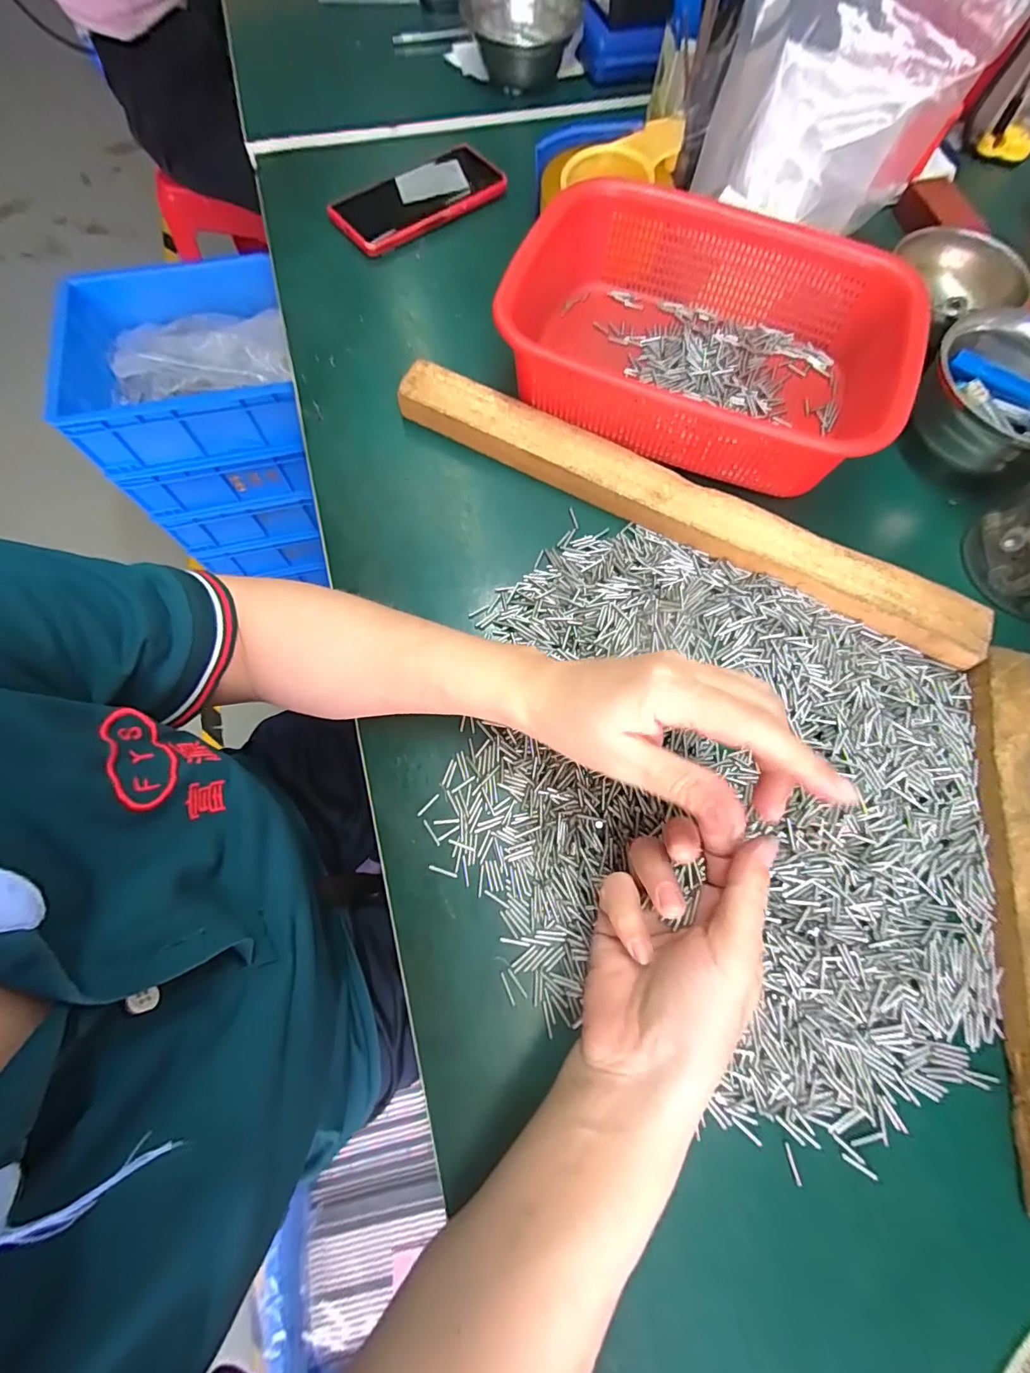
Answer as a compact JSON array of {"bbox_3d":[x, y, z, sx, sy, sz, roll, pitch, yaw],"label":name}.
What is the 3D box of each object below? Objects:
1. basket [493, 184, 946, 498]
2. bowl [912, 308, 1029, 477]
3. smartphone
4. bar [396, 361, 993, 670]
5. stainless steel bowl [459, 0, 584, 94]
[{"bbox_3d":[0.139,-0.267,0.382,0.268,0.070,0.198,19,74,6],"label":"basket"},{"bbox_3d":[0.361,-0.215,0.373,0.096,0.058,0.117,-42,77,-12],"label":"bowl"},{"bbox_3d":[-0.094,-0.478,0.490,0.168,0.013,0.081,-33,75,-10],"label":"smartphone"},{"bbox_3d":[0.116,-0.135,0.365,0.441,0.020,0.042,27,75,8],"label":"bar"},{"bbox_3d":[0.005,-0.706,0.546,0.130,0.057,0.131,2,71,0],"label":"stainless steel bowl"}]

